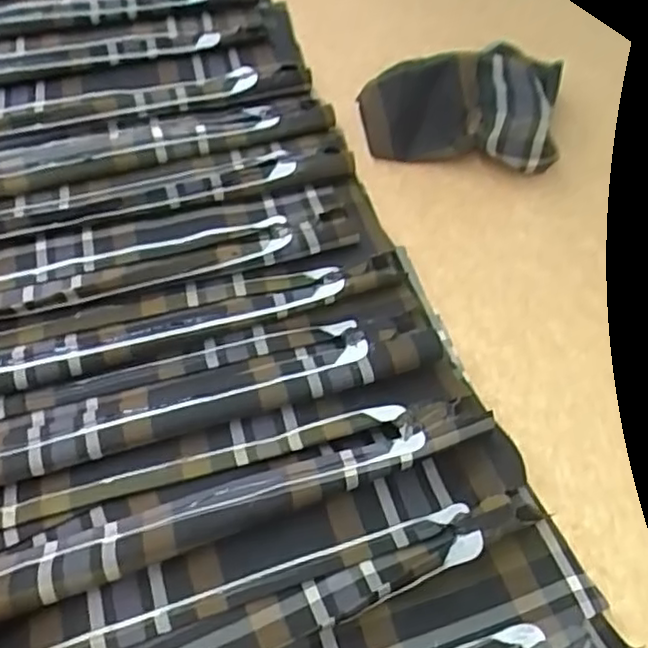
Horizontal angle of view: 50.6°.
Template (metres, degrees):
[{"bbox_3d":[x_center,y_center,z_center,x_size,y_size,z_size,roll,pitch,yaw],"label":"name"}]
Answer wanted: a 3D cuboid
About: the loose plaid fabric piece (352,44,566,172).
[{"bbox_3d":[0.090,-0.142,0.458,0.127,0.046,0.069,11,59,7],"label":"loose plaid fabric piece"}]

